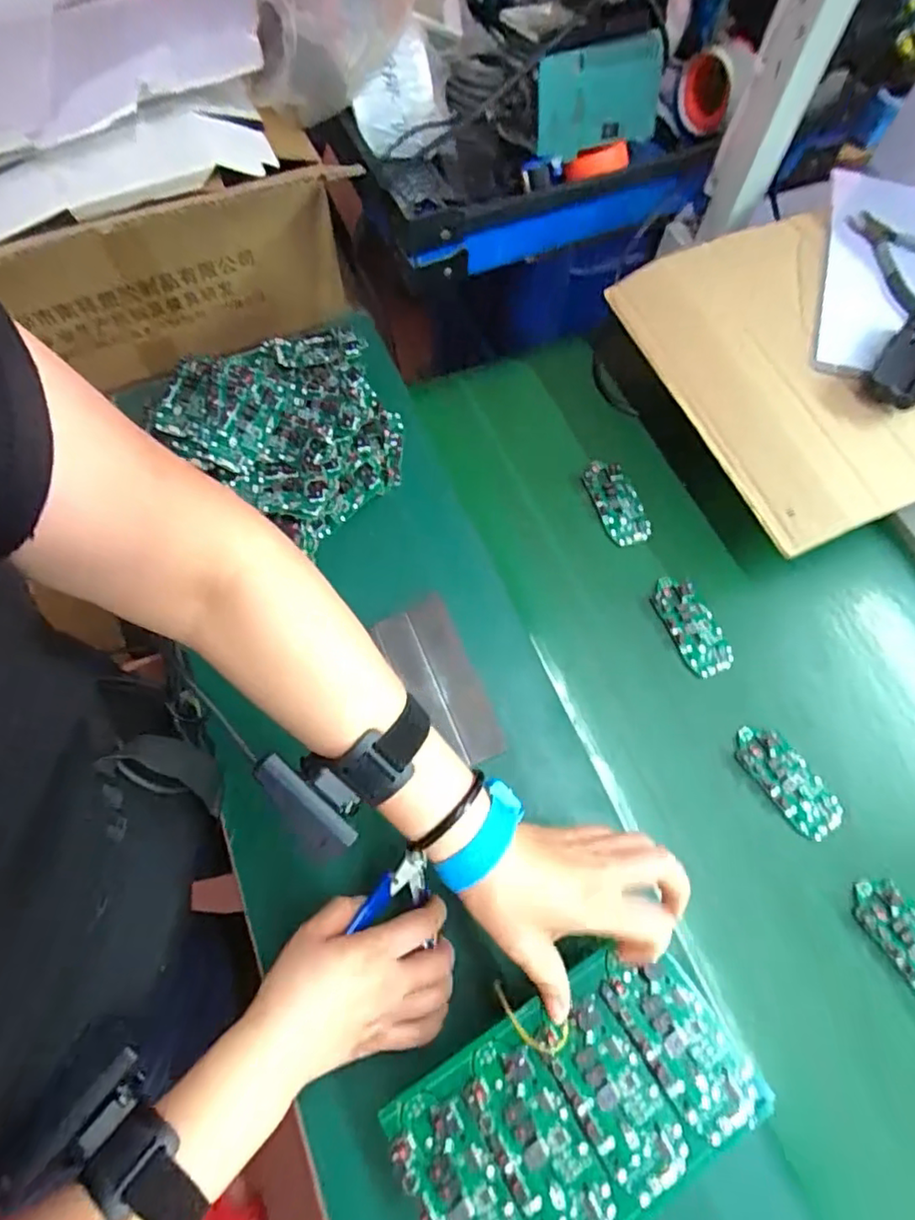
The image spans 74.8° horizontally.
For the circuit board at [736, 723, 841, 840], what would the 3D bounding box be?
[{"bbox_3d":[0.276,0.142,0.502,0.044,0.005,0.097,-34,72,-12],"label":"circuit board"}]

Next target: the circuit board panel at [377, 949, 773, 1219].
[{"bbox_3d":[0.065,0.274,0.328,0.185,0.022,0.103,-30,71,-11],"label":"circuit board panel"}]

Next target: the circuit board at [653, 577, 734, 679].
[{"bbox_3d":[0.217,0.013,0.552,0.042,0.008,0.096,-21,69,-8],"label":"circuit board"}]

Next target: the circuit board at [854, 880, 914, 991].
[{"bbox_3d":[0.345,0.253,0.454,0.045,0.007,0.095,-32,71,-12],"label":"circuit board"}]

